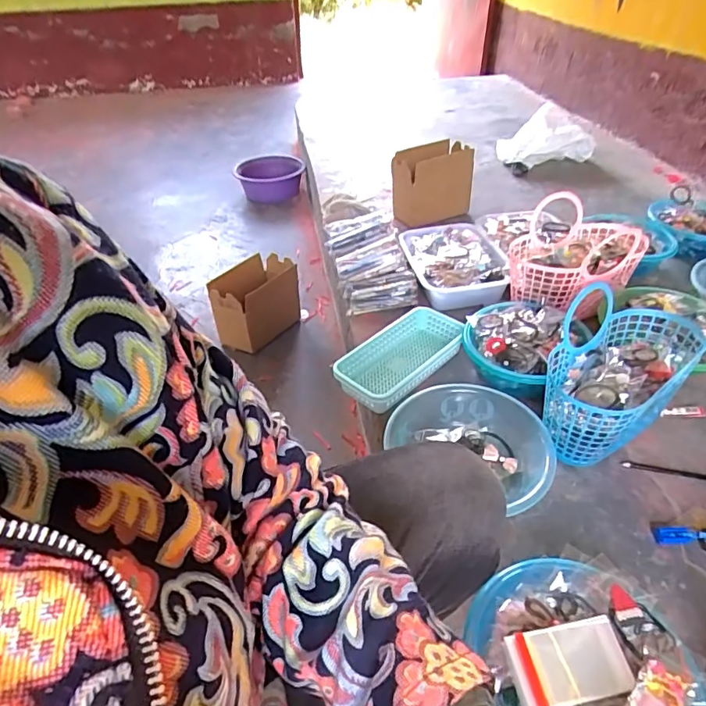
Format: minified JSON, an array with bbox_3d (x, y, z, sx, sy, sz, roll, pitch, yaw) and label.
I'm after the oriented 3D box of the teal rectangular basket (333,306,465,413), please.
[{"bbox_3d":[0.096,0.014,0.938,0.134,0.070,0.269,30,52,33],"label":"teal rectangular basket"}]

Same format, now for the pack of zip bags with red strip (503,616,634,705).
[{"bbox_3d":[0.212,0.305,0.487,0.119,0.015,0.065,-4,51,-15],"label":"pack of zip bags with red strip"}]

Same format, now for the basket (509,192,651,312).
[{"bbox_3d":[0.438,-0.202,0.976,0.242,0.158,0.229,10,43,16],"label":"basket"}]

